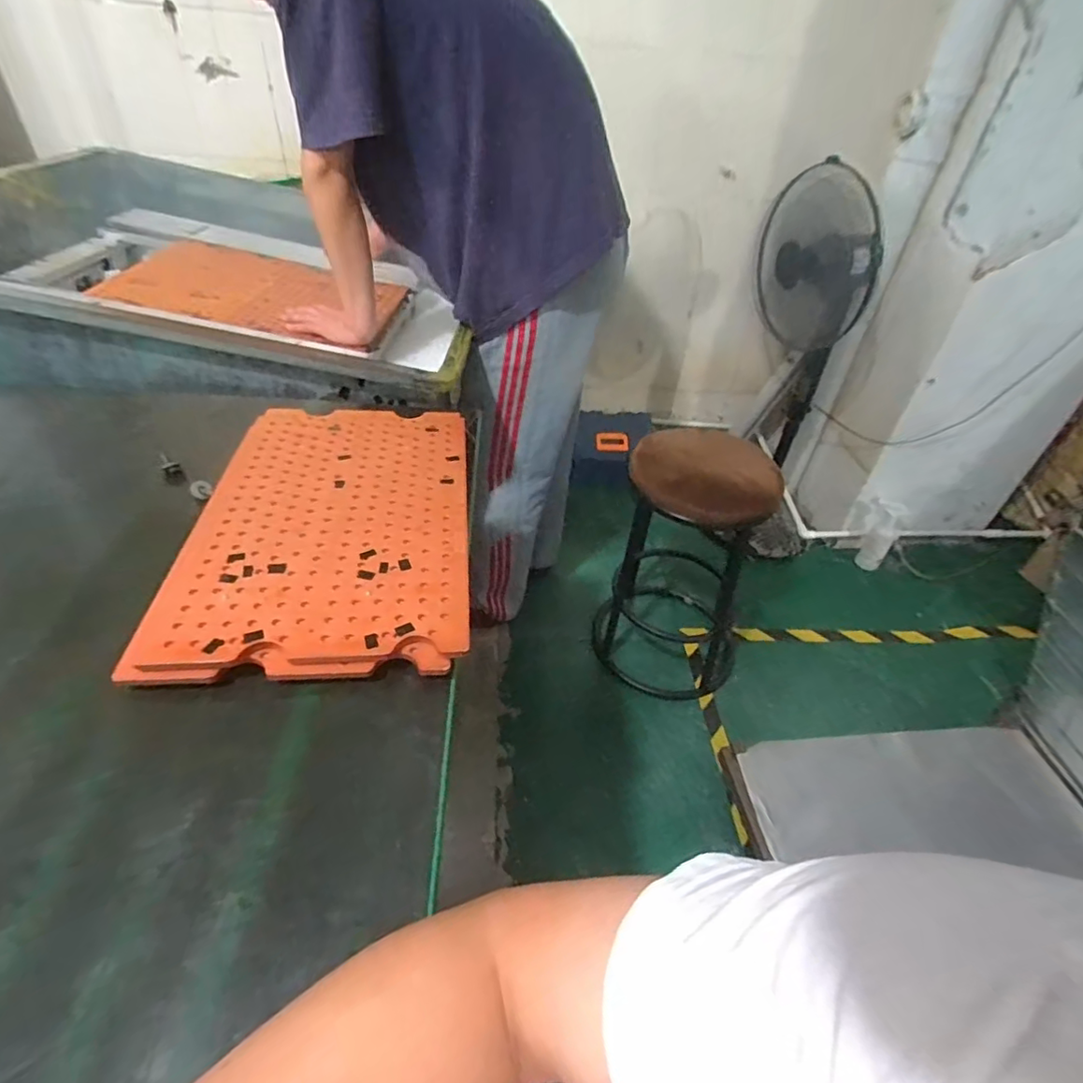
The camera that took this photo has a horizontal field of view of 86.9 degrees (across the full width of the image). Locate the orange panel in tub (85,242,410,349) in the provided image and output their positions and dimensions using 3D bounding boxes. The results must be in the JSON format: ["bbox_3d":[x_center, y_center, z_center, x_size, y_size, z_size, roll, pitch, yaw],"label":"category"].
[{"bbox_3d":[-0.565,-0.516,1.175,0.512,0.035,0.323,9,45,-4],"label":"orange panel in tub"}]

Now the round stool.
[{"bbox_3d":[0.345,0.035,1.311,0.321,0.583,0.366,22,44,18],"label":"round stool"}]

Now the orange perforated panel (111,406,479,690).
[{"bbox_3d":[-0.207,-0.028,0.598,0.256,0.028,0.405,-1,42,-7],"label":"orange perforated panel"}]

